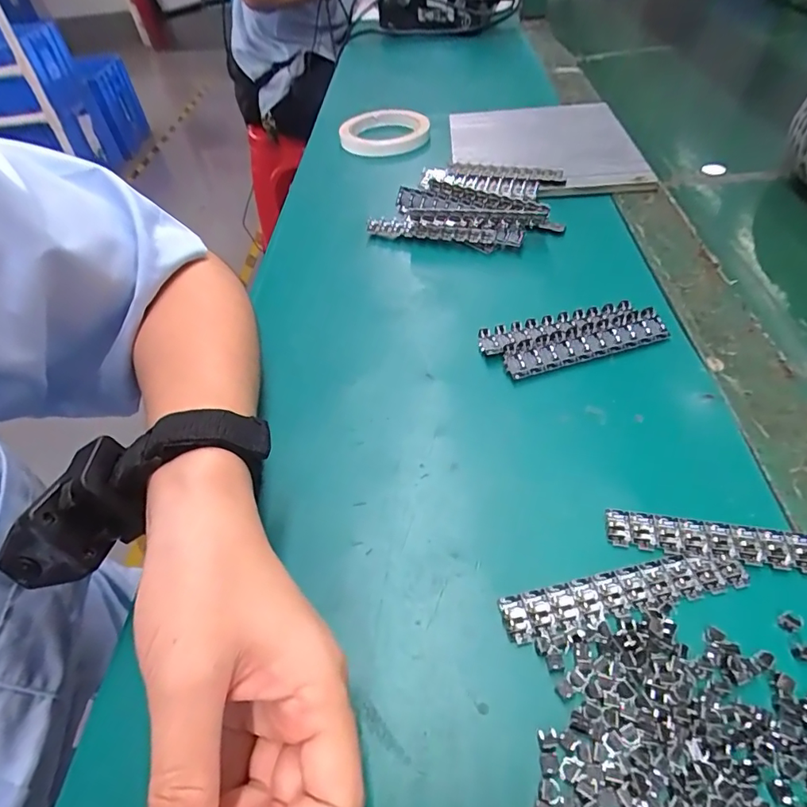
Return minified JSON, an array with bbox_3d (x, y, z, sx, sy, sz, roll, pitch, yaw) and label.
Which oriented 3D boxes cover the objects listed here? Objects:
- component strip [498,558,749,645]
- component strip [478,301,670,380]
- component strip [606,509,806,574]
[{"bbox_3d":[0.095,0.082,0.214,0.106,0.004,0.019,-11,48,-5],"label":"component strip"},{"bbox_3d":[0.109,-0.045,0.320,0.113,0.012,0.042,-16,48,-9],"label":"component strip"},{"bbox_3d":[0.150,0.063,0.225,0.108,0.004,0.019,6,48,11],"label":"component strip"}]

